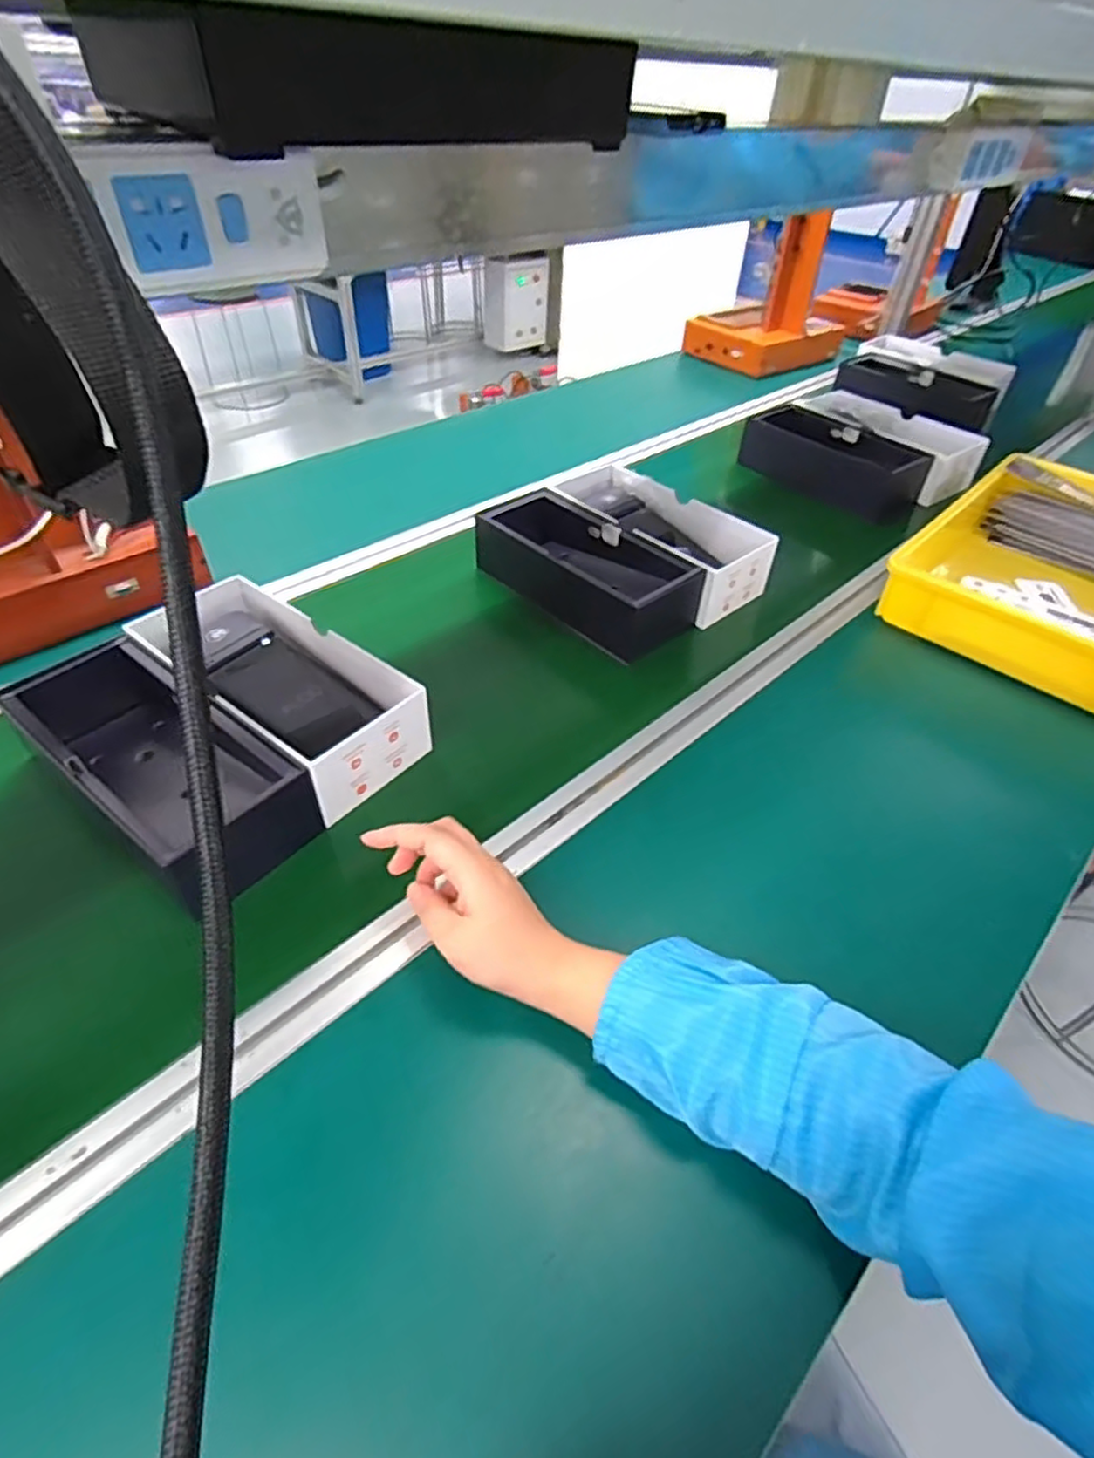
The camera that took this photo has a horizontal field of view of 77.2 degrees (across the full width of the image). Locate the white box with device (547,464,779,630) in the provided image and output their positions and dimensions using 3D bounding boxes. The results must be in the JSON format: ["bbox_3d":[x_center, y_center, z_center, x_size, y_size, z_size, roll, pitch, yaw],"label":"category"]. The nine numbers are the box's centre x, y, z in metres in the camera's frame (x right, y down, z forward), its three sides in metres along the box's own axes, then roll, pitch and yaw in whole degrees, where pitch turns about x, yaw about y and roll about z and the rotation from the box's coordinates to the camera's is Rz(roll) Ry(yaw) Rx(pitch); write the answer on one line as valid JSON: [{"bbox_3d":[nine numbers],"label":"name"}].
[{"bbox_3d":[0.119,-0.240,0.835,0.124,0.067,0.289,-33,54,-32],"label":"white box with device"}]

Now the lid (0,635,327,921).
[{"bbox_3d":[-0.311,0.027,0.547,0.250,0.074,0.114,29,49,25],"label":"lid"}]

